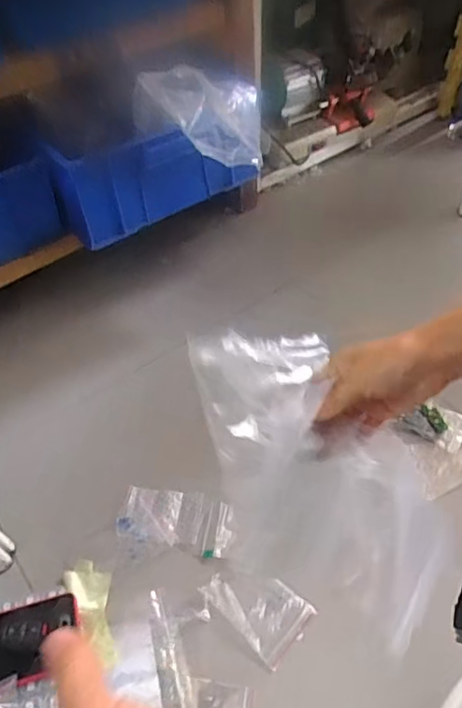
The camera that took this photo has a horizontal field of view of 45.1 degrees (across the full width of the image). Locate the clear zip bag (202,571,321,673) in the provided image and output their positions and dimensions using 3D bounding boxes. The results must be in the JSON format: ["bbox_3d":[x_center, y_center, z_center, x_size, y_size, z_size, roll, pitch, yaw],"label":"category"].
[{"bbox_3d":[0.031,0.284,0.631,0.112,0.004,0.073,36,58,27],"label":"clear zip bag"}]

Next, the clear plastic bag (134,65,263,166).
[{"bbox_3d":[-0.045,-0.356,0.811,0.221,0.105,0.075,4,41,-37],"label":"clear plastic bag"}]

